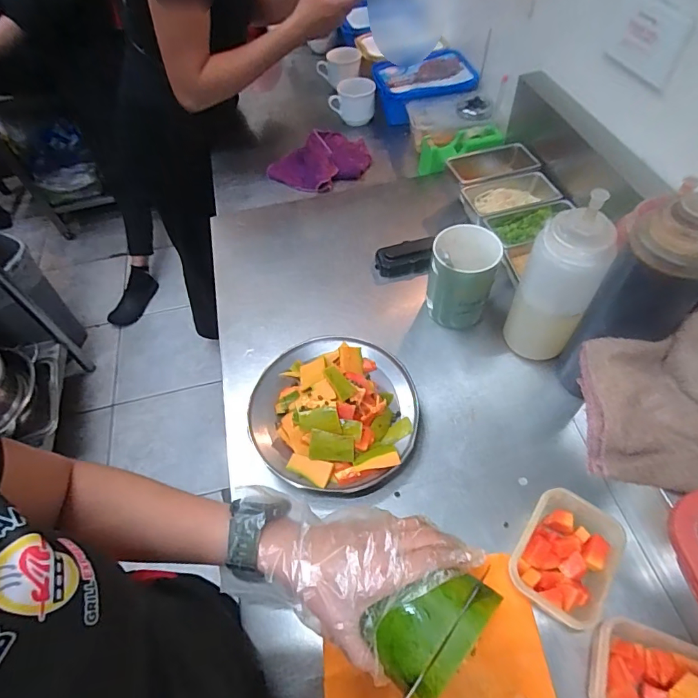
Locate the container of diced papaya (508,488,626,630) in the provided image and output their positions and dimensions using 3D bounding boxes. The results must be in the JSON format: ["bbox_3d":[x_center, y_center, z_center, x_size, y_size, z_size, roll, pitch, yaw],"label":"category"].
[{"bbox_3d":[0.207,0.202,0.430,0.082,0.048,0.107,29,63,22],"label":"container of diced papaya"}]

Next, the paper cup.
[{"bbox_3d":[0.150,-0.095,0.597,0.079,0.117,0.079,-2,55,3],"label":"paper cup"}]

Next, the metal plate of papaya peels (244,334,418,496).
[{"bbox_3d":[-0.019,0.066,0.527,0.193,0.056,0.197,-2,55,3],"label":"metal plate of papaya peels"}]

